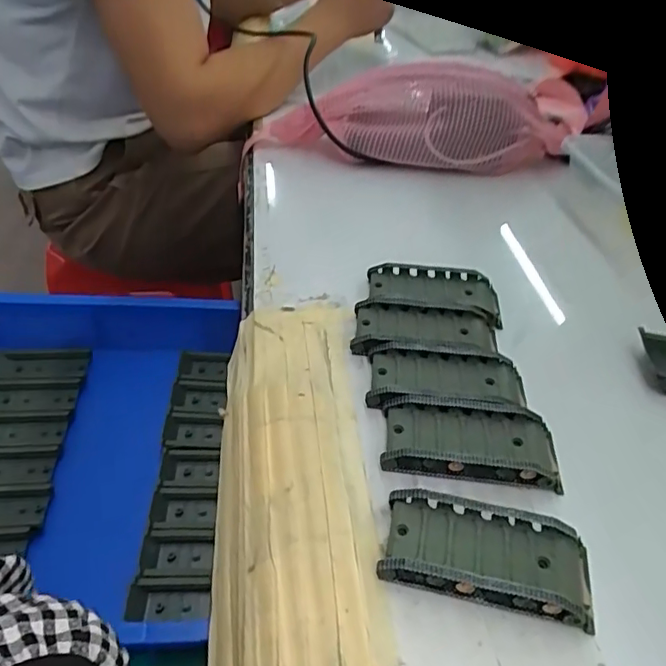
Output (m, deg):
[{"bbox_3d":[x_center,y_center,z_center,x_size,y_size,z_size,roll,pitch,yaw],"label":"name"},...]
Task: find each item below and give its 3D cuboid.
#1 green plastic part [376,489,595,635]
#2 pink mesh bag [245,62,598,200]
[{"bbox_3d":[0.073,0.103,0.269,0.095,0.016,0.044,12,43,5],"label":"green plastic part"},{"bbox_3d":[0.084,-0.211,0.565,0.345,0.094,0.065,2,43,-6],"label":"pink mesh bag"}]

